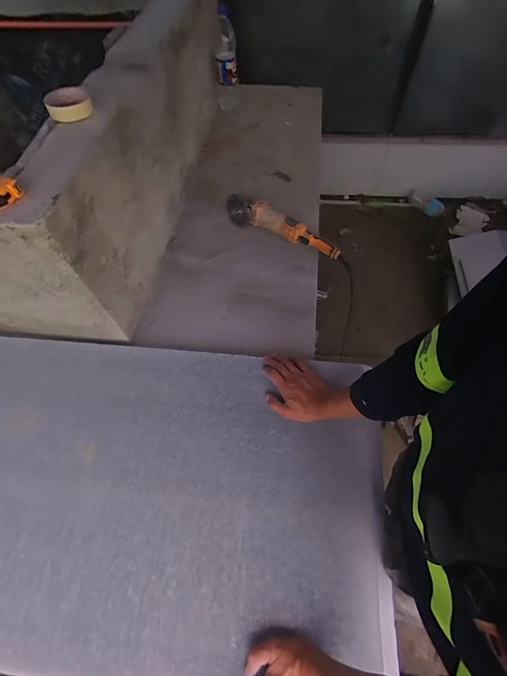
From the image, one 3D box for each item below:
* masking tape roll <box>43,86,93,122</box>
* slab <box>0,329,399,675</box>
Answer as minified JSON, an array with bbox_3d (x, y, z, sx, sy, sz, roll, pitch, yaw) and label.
[{"bbox_3d":[-0.379,-0.480,0.635,0.083,0.028,0.085,-1,61,2],"label":"masking tape roll"},{"bbox_3d":[-0.493,0.272,0.668,1.440,0.040,0.589,4,60,7],"label":"slab"}]

